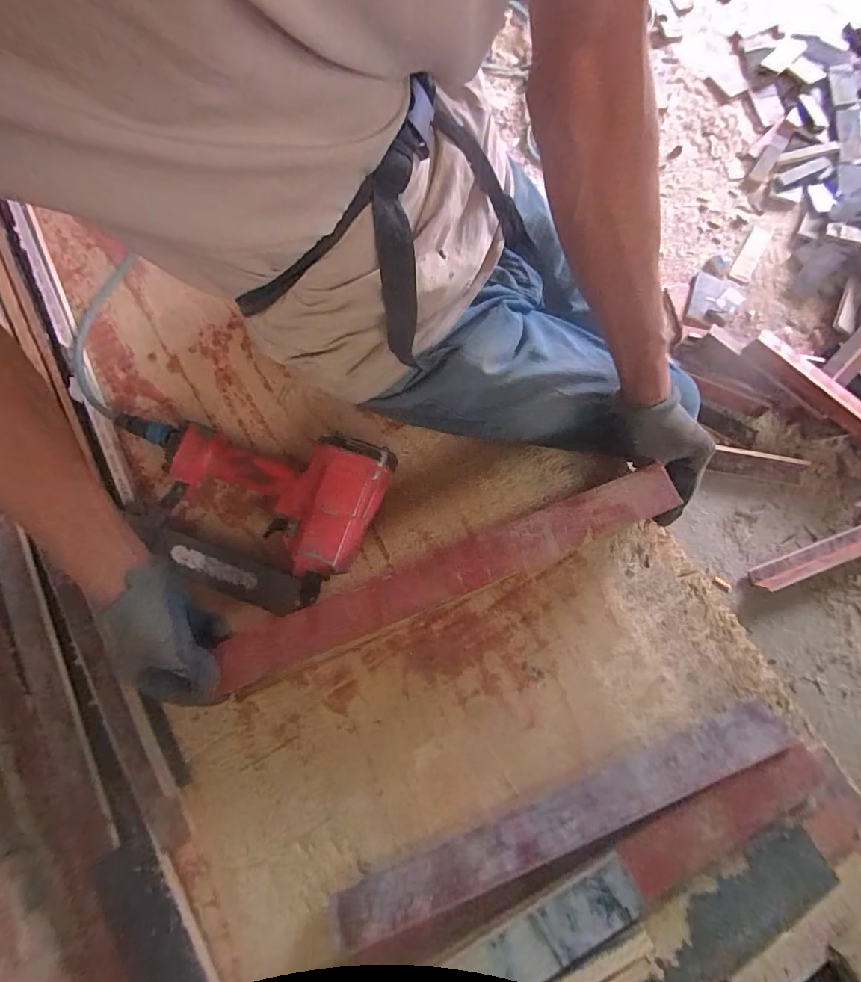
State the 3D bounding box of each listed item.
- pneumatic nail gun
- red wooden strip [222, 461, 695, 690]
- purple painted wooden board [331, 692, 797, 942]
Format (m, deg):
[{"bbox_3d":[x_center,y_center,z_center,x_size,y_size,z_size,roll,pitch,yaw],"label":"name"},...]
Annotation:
[{"bbox_3d":[-0.218,0.015,0.503,0.318,0.077,0.201,16,78,4],"label":"pneumatic nail gun"},{"bbox_3d":[0.014,0.087,0.437,0.474,0.024,0.053,-23,79,1],"label":"red wooden strip"},{"bbox_3d":[0.140,0.338,0.442,0.494,0.018,0.050,-22,49,-5],"label":"purple painted wooden board"}]

